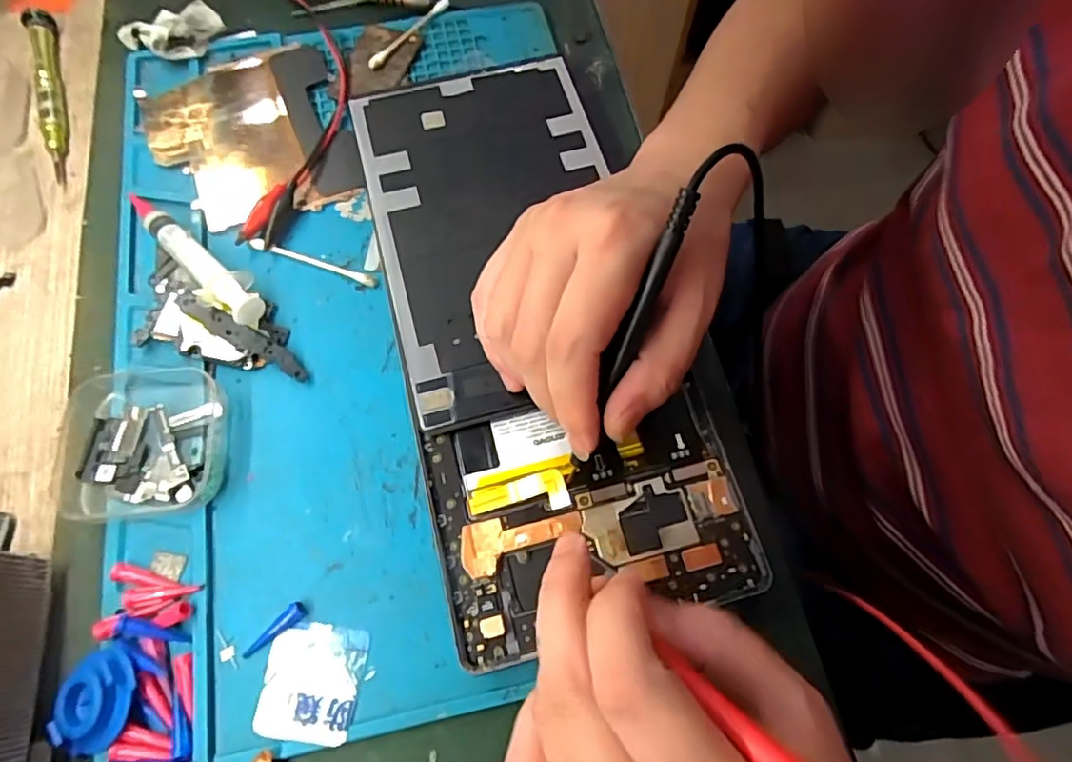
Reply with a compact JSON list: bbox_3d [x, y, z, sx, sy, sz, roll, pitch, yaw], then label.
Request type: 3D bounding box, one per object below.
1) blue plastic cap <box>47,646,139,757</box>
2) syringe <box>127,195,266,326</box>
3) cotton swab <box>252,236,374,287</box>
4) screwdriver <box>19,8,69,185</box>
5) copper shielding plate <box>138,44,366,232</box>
[{"bbox_3d":[-0.161,0.118,0.218,0.027,0.010,0.034,15,69,6],"label":"blue plastic cap"},{"bbox_3d":[-0.167,-0.060,0.285,0.105,0.019,0.021,37,73,14],"label":"syringe"},{"bbox_3d":[-0.111,-0.060,0.295,0.067,0.005,0.006,17,70,7],"label":"cotton swab"},{"bbox_3d":[-0.278,-0.166,0.339,0.016,0.015,0.122,-22,70,-8],"label":"screwdriver"},{"bbox_3d":[-0.156,-0.136,0.324,0.099,0.009,0.117,-21,72,-11],"label":"copper shielding plate"}]

